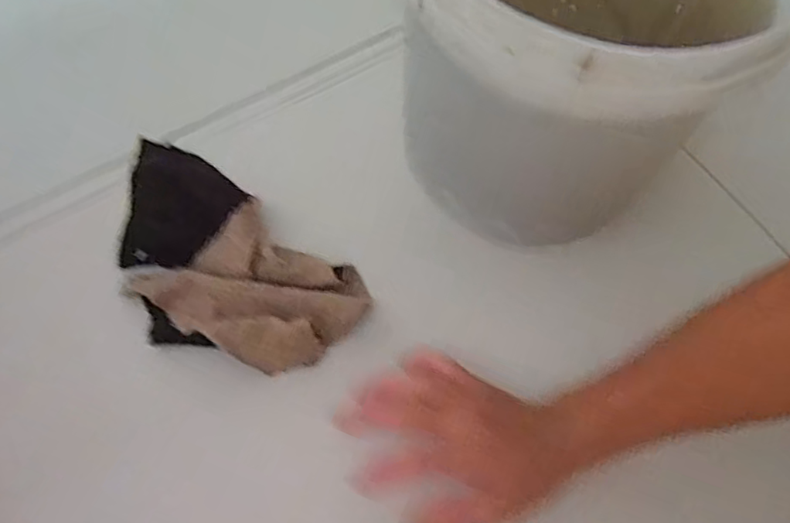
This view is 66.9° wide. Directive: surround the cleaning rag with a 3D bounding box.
[{"bbox_3d":[-0.144,-0.001,0.467,0.235,0.039,0.127,37,71,12],"label":"cleaning rag"}]

